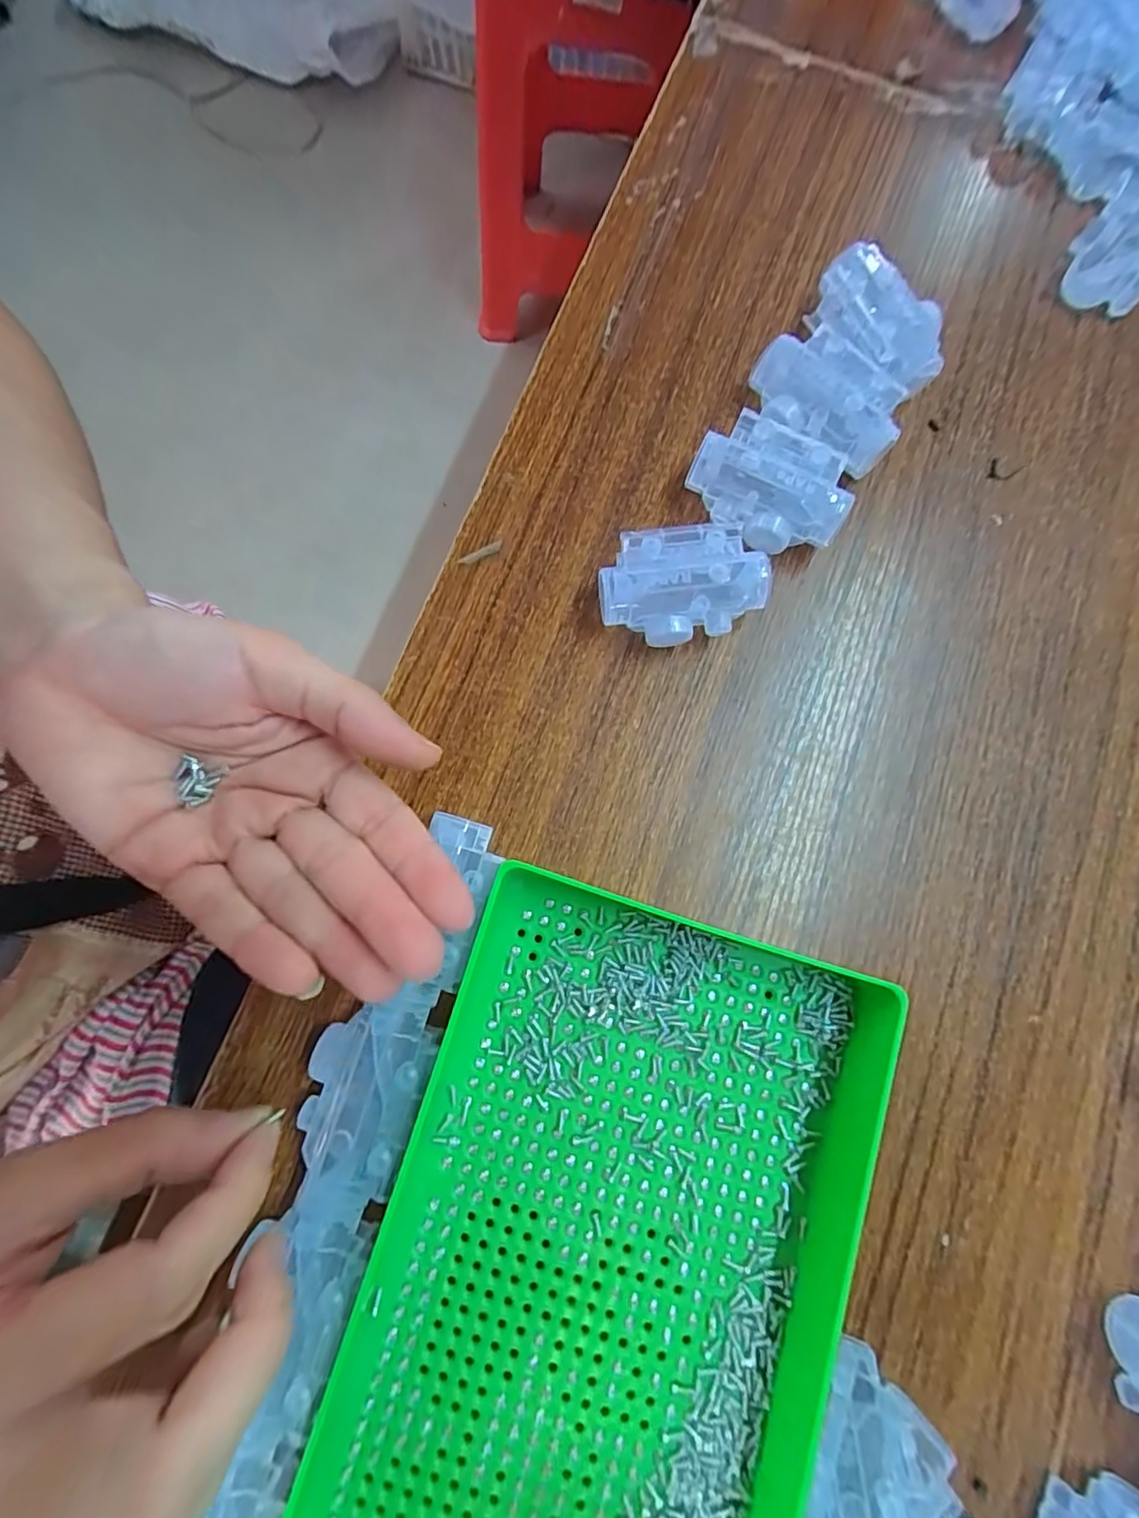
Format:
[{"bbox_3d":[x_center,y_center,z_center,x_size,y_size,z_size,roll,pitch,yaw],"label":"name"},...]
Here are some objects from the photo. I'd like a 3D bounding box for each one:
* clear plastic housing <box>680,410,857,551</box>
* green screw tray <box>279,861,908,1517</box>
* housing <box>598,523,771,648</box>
[{"bbox_3d":[0.088,-0.118,0.258,0.067,0.028,0.046,35,81,6],"label":"clear plastic housing"},{"bbox_3d":[0.016,0.176,0.200,0.163,0.039,0.239,18,79,3],"label":"green screw tray"},{"bbox_3d":[0.048,-0.073,0.251,0.069,0.030,0.042,-8,79,-2],"label":"housing"}]

